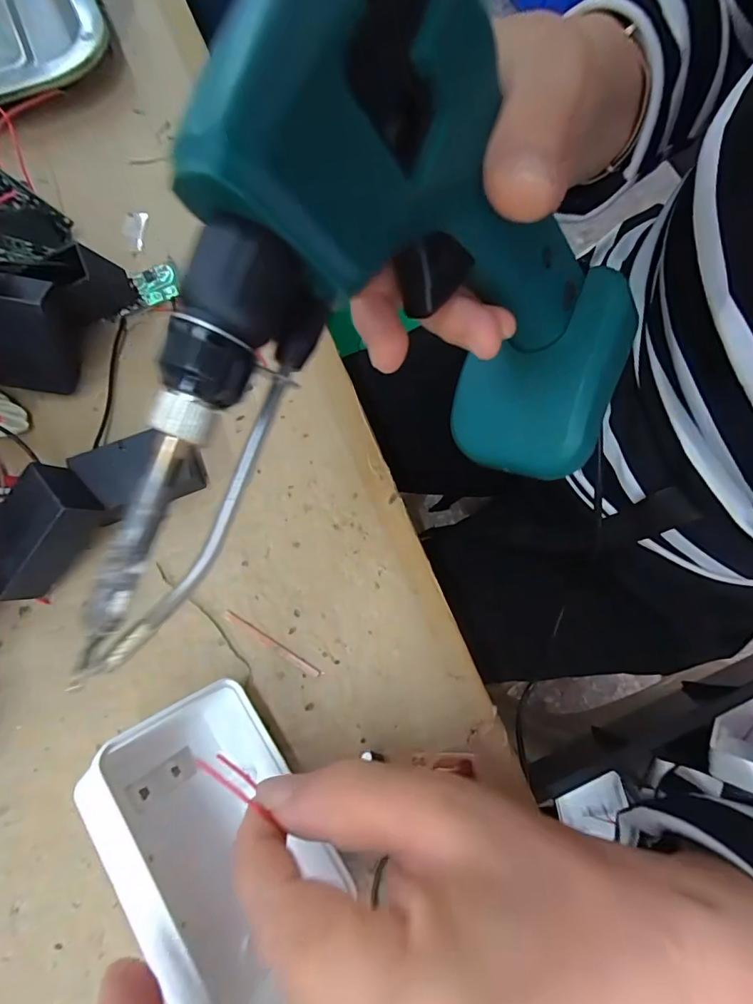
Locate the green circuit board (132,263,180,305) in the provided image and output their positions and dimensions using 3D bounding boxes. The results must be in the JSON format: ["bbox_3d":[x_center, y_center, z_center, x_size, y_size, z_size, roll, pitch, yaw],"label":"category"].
[{"bbox_3d":[-0.111,-0.109,0.233,0.020,0.004,0.016,-19,106,-1],"label":"green circuit board"}]

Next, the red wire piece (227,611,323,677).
[{"bbox_3d":[-0.044,0.059,0.193,0.047,0.004,0.004,31,76,8],"label":"red wire piece"}]

